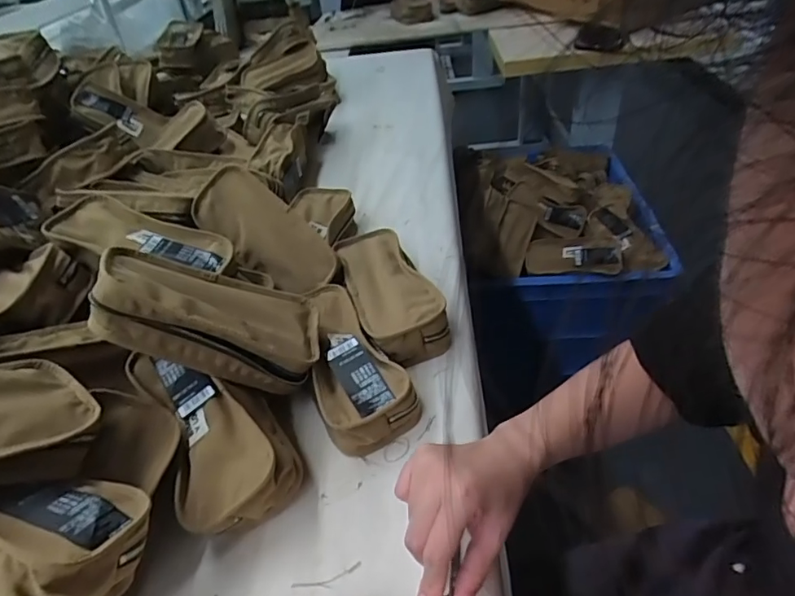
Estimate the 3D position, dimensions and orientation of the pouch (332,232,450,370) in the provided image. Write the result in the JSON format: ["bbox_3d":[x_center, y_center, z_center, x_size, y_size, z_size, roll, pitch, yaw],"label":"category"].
[{"bbox_3d":[-0.011,-0.006,0.581,0.084,0.055,0.187,-18,41,-11],"label":"pouch"}]

